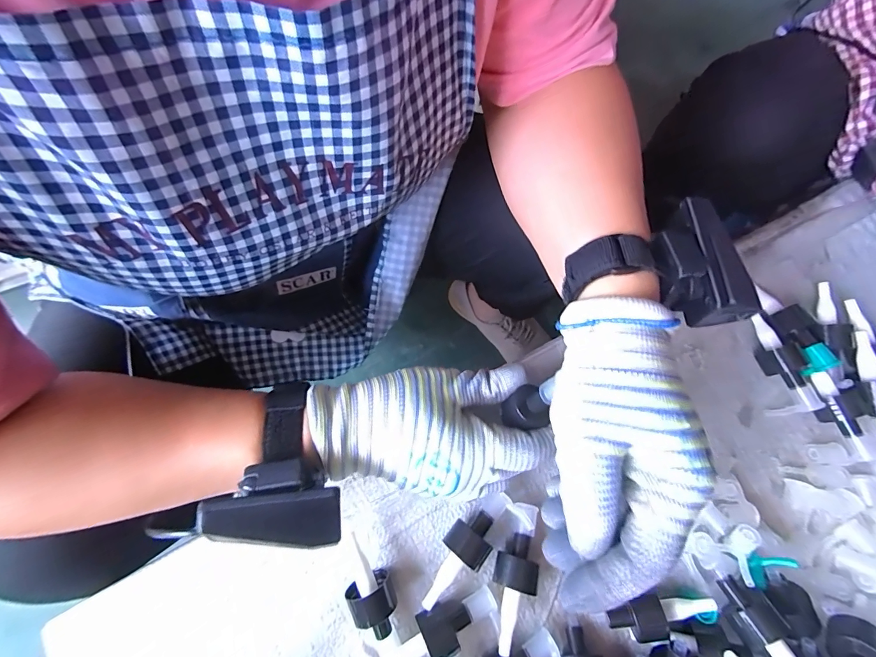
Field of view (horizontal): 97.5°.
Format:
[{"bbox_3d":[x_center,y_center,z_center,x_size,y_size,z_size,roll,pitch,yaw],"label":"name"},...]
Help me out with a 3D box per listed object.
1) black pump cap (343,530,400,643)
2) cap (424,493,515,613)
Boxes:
[{"bbox_3d":[-0.048,0.176,0.265,0.030,0.023,0.065,-26,82,-10],"label":"black pump cap"},{"bbox_3d":[0.019,0.154,0.274,0.027,0.024,0.088,38,78,3],"label":"cap"}]

